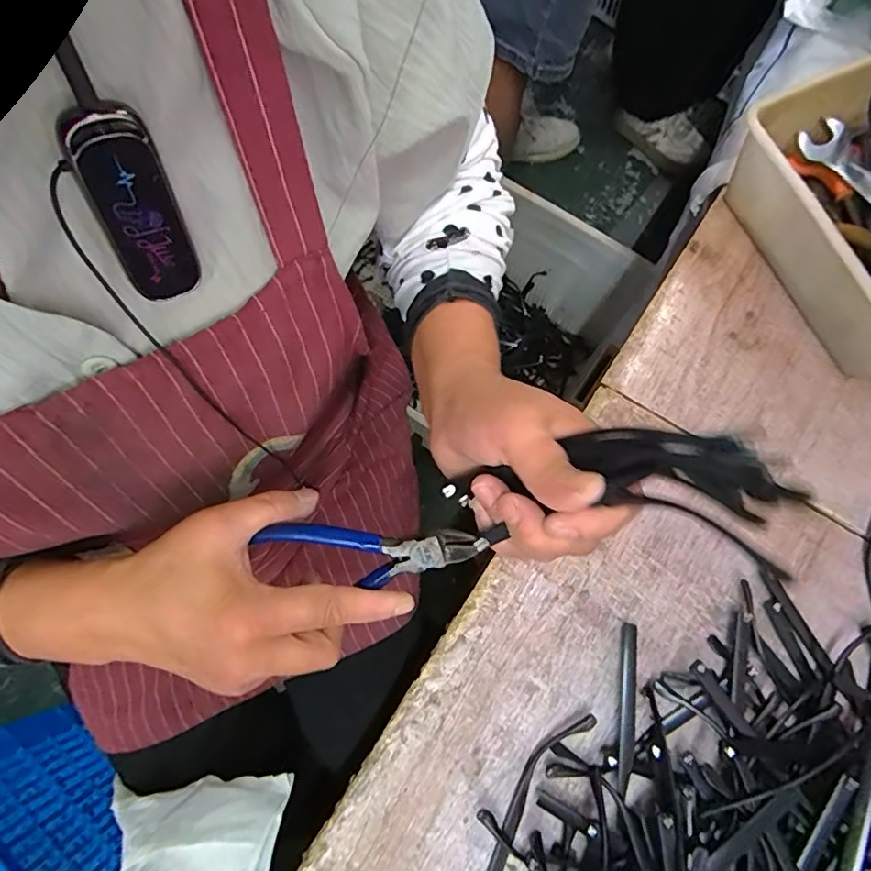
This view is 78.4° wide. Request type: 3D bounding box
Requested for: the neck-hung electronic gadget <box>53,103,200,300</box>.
[{"bbox_3d":[-0.103,-0.078,0.184,0.025,0.063,0.012,-26,52,-18],"label":"neck-hung electronic gadget"}]

